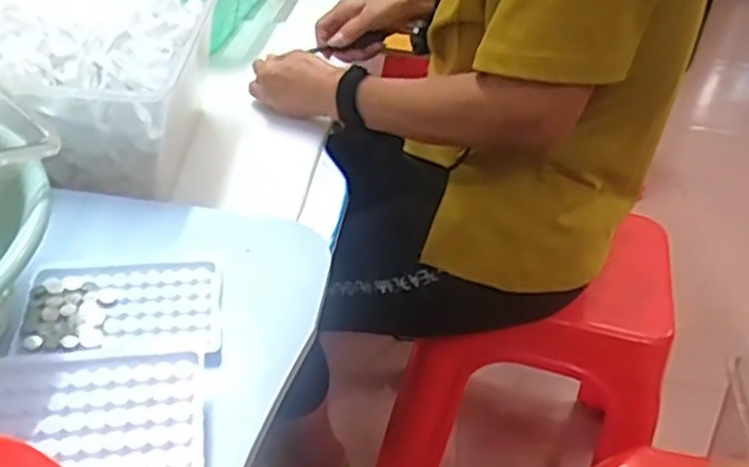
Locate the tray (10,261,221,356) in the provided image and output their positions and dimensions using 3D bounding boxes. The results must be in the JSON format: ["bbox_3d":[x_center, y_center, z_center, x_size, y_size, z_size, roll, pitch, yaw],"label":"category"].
[{"bbox_3d":[-0.173,0.050,0.515,0.128,0.007,0.092,-2,37,-12],"label":"tray"}]

